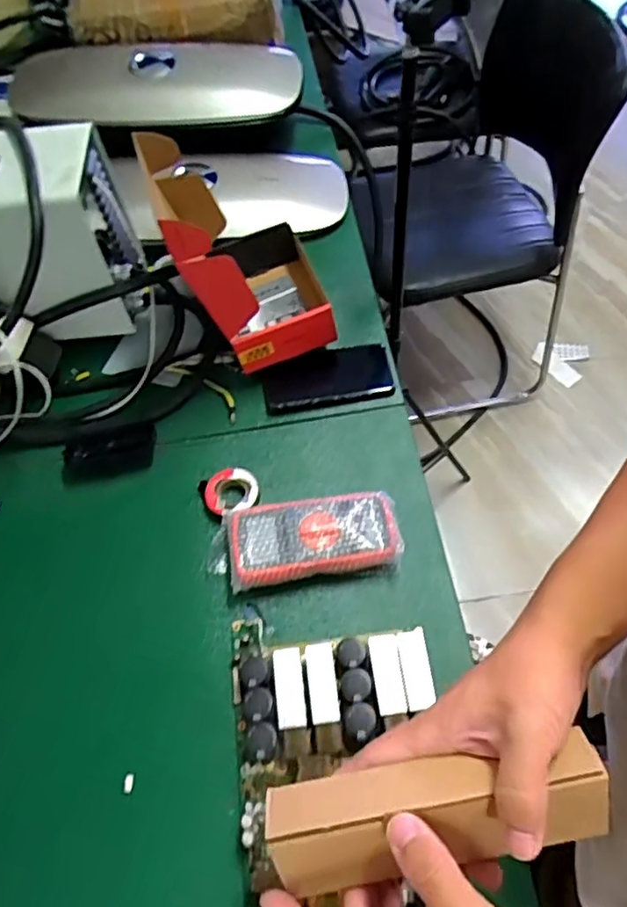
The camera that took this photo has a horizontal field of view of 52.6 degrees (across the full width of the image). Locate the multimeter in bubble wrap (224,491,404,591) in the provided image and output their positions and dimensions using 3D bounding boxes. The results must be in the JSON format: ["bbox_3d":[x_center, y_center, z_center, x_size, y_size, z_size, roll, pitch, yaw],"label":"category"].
[{"bbox_3d":[-0.001,0.092,0.698,0.184,0.040,0.087,-9,59,-2],"label":"multimeter in bubble wrap"}]

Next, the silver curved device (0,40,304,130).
[{"bbox_3d":[-0.252,-0.589,1.013,0.463,0.095,0.112,-3,59,2],"label":"silver curved device"}]

